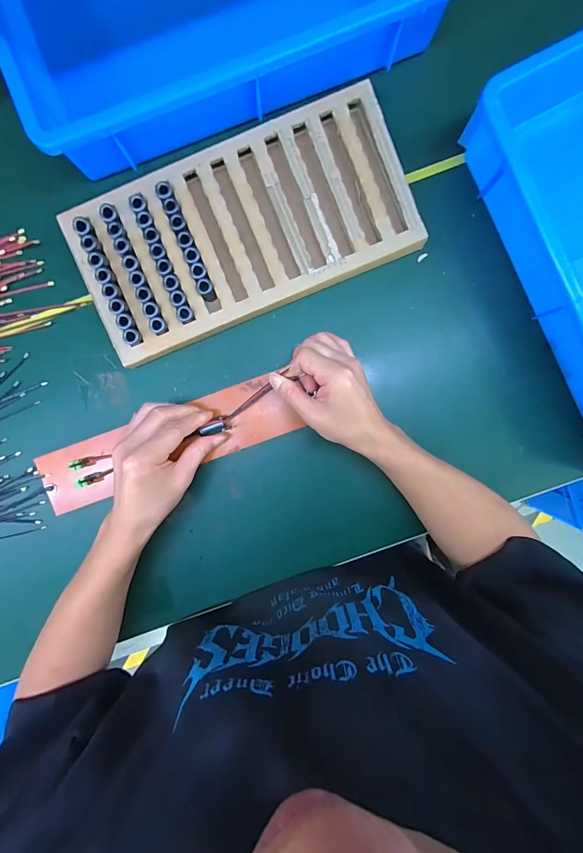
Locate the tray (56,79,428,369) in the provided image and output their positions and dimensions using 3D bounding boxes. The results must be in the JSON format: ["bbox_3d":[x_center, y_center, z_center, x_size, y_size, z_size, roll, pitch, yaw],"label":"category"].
[{"bbox_3d":[-0.051,-0.214,0.382,0.359,0.037,0.172,-22,94,1],"label":"tray"}]

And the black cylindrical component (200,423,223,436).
[{"bbox_3d":[-0.086,0.003,0.371,0.025,0.007,0.010,-17,91,-13],"label":"black cylindrical component"}]

